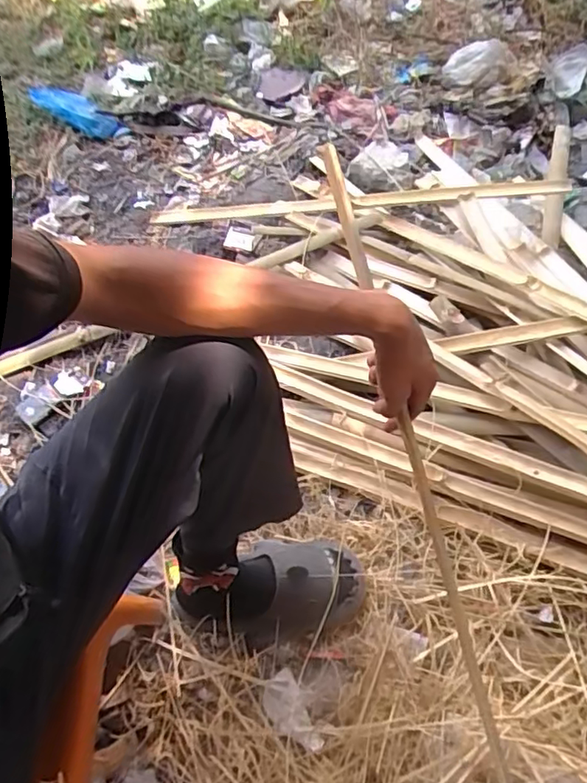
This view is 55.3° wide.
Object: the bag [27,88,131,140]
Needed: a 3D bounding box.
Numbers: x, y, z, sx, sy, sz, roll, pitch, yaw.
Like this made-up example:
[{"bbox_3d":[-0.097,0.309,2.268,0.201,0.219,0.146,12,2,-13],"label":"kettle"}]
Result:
[{"bbox_3d":[-0.532,-0.692,1.382,0.246,0.032,0.078,24,59,-6],"label":"bag"}]

